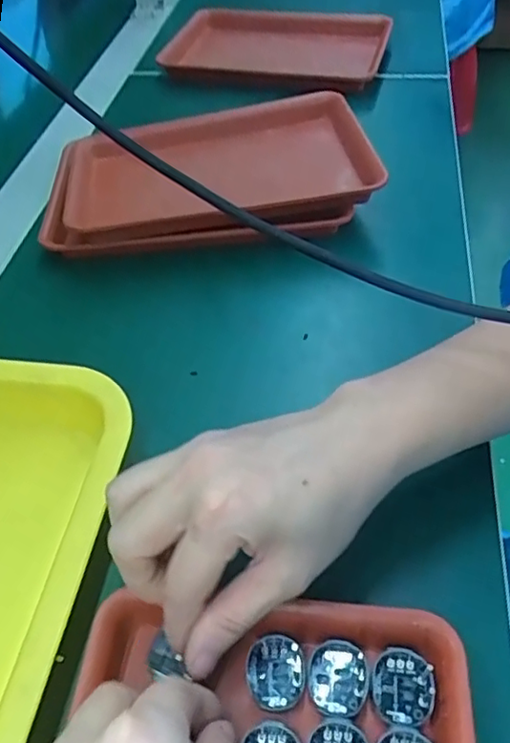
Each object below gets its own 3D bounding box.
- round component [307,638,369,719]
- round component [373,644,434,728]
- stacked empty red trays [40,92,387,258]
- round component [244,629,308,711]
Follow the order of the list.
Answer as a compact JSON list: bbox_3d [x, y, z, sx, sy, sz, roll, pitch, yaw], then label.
[{"bbox_3d":[0.035,0.127,0.250,0.025,0.004,0.028,15,53,17],"label":"round component"},{"bbox_3d":[0.061,0.129,0.247,0.024,0.004,0.029,6,51,11],"label":"round component"},{"bbox_3d":[-0.037,-0.160,0.495,0.257,0.040,0.179,-9,50,-2],"label":"stacked empty red trays"},{"bbox_3d":[0.009,0.126,0.253,0.025,0.004,0.030,1,50,6],"label":"round component"}]

